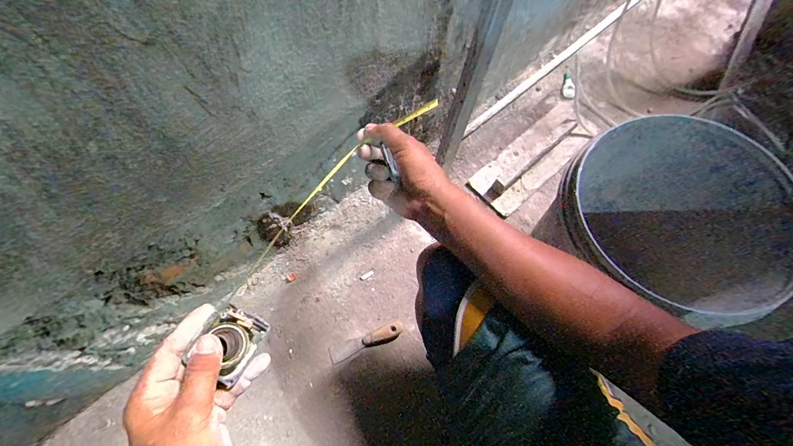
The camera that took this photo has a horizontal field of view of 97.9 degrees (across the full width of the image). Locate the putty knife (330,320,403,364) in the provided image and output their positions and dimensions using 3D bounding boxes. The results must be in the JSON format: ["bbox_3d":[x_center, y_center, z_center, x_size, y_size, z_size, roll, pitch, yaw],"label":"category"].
[{"bbox_3d":[-0.064,0.253,0.738,0.163,0.025,0.035,-19,69,-7],"label":"putty knife"}]

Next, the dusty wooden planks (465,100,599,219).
[{"bbox_3d":[0.384,-0.194,0.932,0.416,0.071,0.145,-41,73,-14],"label":"dusty wooden planks"}]

